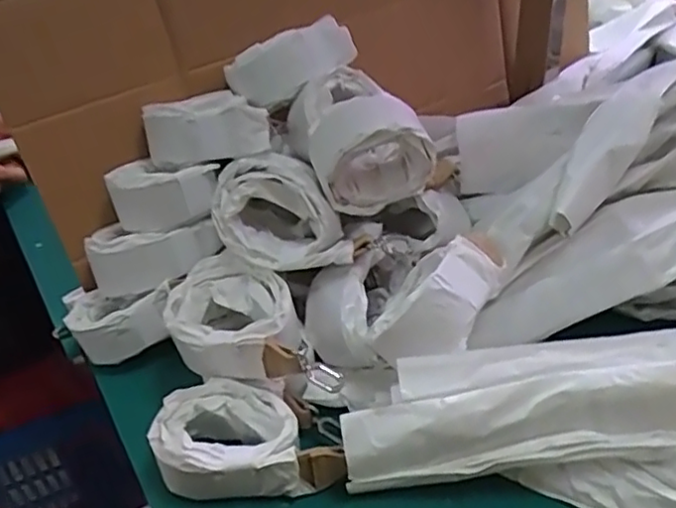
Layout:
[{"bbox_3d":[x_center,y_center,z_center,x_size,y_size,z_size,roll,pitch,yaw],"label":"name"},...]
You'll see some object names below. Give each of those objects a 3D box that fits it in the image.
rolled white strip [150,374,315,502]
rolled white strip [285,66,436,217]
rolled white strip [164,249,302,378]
[{"bbox_3d":[-0.078,0.142,0.482,0.106,0.061,0.077,-7,37,-1],"label":"rolled white strip"},{"bbox_3d":[0.018,-0.099,0.563,0.100,0.084,0.127,-15,38,-12],"label":"rolled white strip"},{"bbox_3d":[-0.082,0.053,0.518,0.103,0.054,0.088,4,38,13],"label":"rolled white strip"}]

